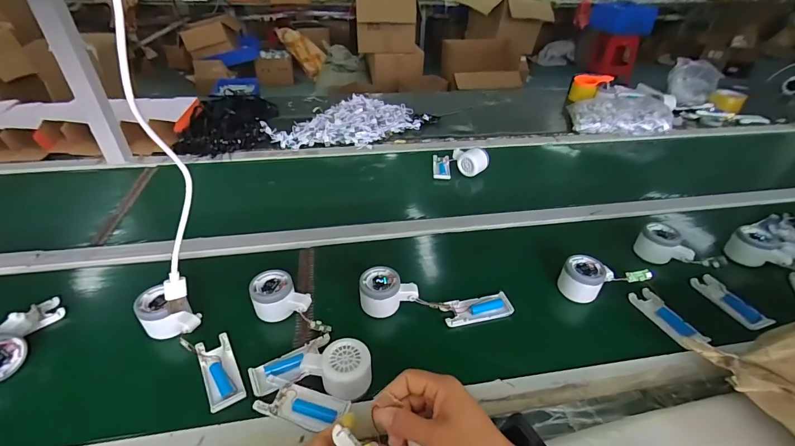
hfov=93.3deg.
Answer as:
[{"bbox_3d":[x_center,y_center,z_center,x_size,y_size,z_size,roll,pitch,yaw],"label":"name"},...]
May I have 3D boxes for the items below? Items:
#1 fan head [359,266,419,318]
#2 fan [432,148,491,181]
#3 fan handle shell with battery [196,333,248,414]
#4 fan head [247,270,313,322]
[{"bbox_3d":[-0.014,0.103,0.556,0.082,0.054,0.056,-6,38,-9],"label":"fan head"},{"bbox_3d":[0.151,-0.147,0.891,0.129,0.059,0.080,5,38,5],"label":"fan"},{"bbox_3d":[-0.220,0.183,0.466,0.039,0.013,0.103,-20,42,-26],"label":"fan handle shell with battery"},{"bbox_3d":[-0.167,0.105,0.544,0.080,0.045,0.054,-1,37,-3],"label":"fan head"}]

